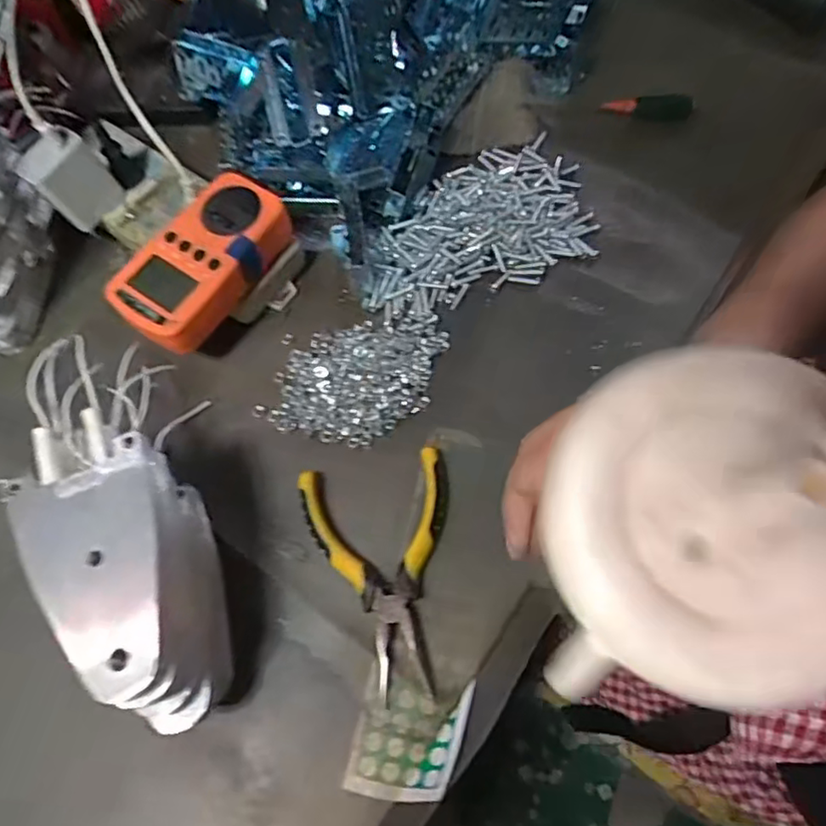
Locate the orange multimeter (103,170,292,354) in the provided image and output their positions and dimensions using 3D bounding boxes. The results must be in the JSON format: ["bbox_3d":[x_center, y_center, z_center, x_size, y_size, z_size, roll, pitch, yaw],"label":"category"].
[{"bbox_3d":[-0.146,-0.105,0.424,0.074,0.032,0.128,27,72,13],"label":"orange multimeter"}]

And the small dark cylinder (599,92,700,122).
[{"bbox_3d":[0.197,-0.258,0.514,0.082,0.016,0.019,-5,68,1],"label":"small dark cylinder"}]

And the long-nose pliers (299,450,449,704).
[{"bbox_3d":[-0.016,0.097,0.379,0.091,0.019,0.139,-11,68,-1],"label":"long-nose pliers"}]

